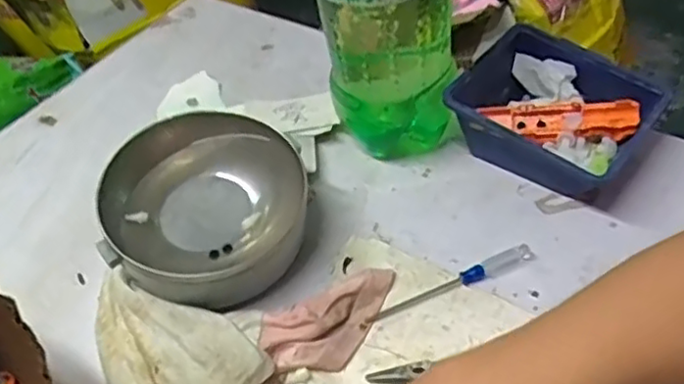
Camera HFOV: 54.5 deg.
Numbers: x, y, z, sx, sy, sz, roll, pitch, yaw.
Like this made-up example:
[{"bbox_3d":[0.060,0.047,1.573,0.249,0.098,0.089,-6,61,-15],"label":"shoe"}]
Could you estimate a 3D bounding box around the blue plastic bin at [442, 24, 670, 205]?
[{"bbox_3d":[0.168,-0.059,0.535,0.143,0.066,0.120,26,55,30],"label":"blue plastic bin"}]

